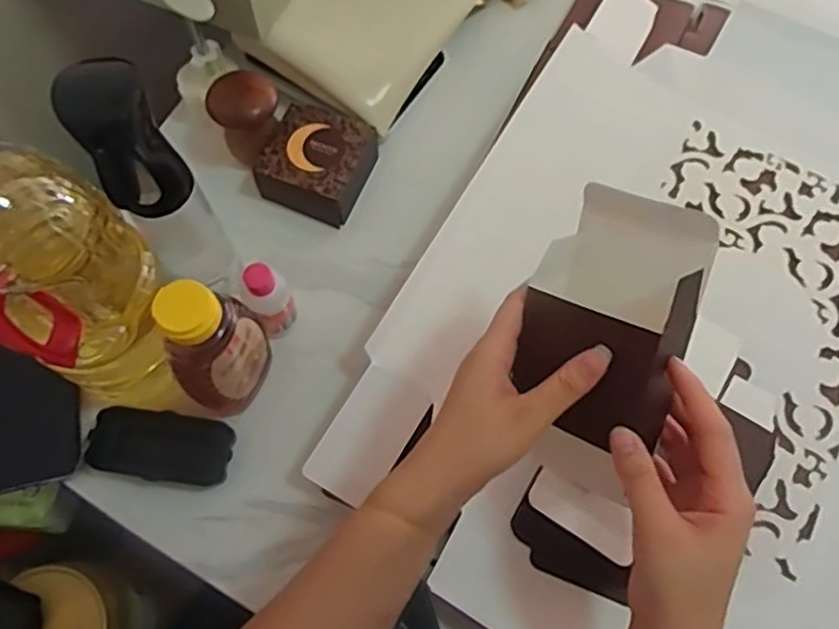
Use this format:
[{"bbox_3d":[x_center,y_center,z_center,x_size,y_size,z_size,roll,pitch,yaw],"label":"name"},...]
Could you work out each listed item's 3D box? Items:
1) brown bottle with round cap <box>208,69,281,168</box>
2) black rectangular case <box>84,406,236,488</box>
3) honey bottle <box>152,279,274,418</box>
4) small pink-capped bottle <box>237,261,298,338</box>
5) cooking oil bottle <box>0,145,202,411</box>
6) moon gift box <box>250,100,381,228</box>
[{"bbox_3d":[-0.158,-0.182,0.618,0.059,0.065,0.064,0,68,-1],"label":"brown bottle with round cap"},{"bbox_3d":[-0.205,0.106,0.535,0.114,0.030,0.050,7,68,2],"label":"black rectangular case"},{"bbox_3d":[-0.151,0.025,0.504,0.046,0.157,0.074,12,68,4],"label":"honey bottle"},{"bbox_3d":[-0.124,-0.007,0.553,0.033,0.091,0.032,0,68,-1],"label":"small pink-capped bottle"},{"bbox_3d":[-0.234,-0.029,0.437,0.099,0.250,0.096,-32,72,-13],"label":"cooking oil bottle"},{"bbox_3d":[-0.096,-0.140,0.631,0.088,0.054,0.098,23,69,8],"label":"moon gift box"}]

